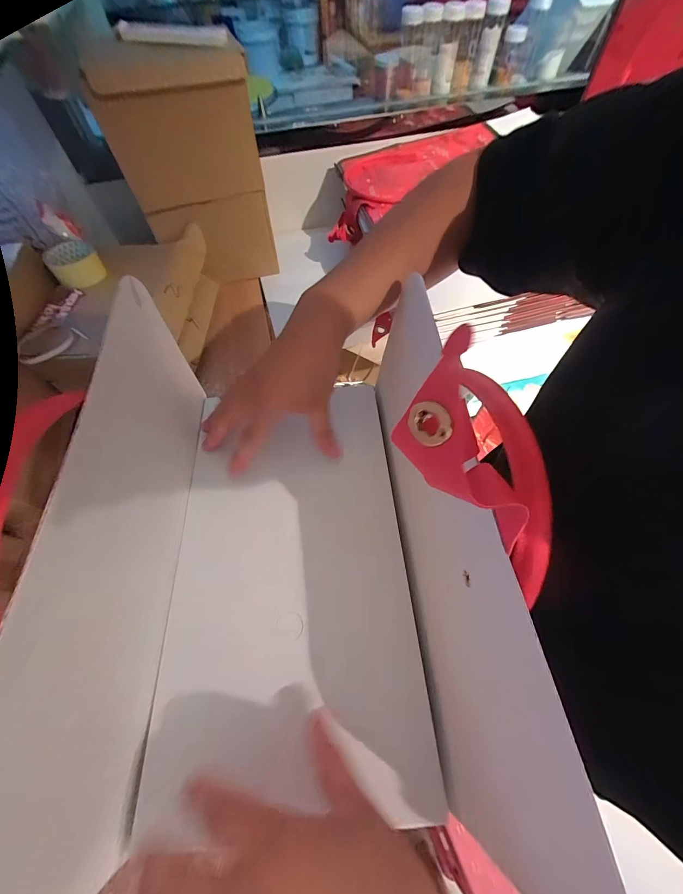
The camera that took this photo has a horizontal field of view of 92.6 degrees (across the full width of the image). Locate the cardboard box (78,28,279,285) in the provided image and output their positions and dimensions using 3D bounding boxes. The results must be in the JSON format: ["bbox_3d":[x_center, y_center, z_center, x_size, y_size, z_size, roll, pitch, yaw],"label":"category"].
[{"bbox_3d":[-0.270,-0.505,0.636,0.242,0.351,0.141,-18,63,-8],"label":"cardboard box"}]

